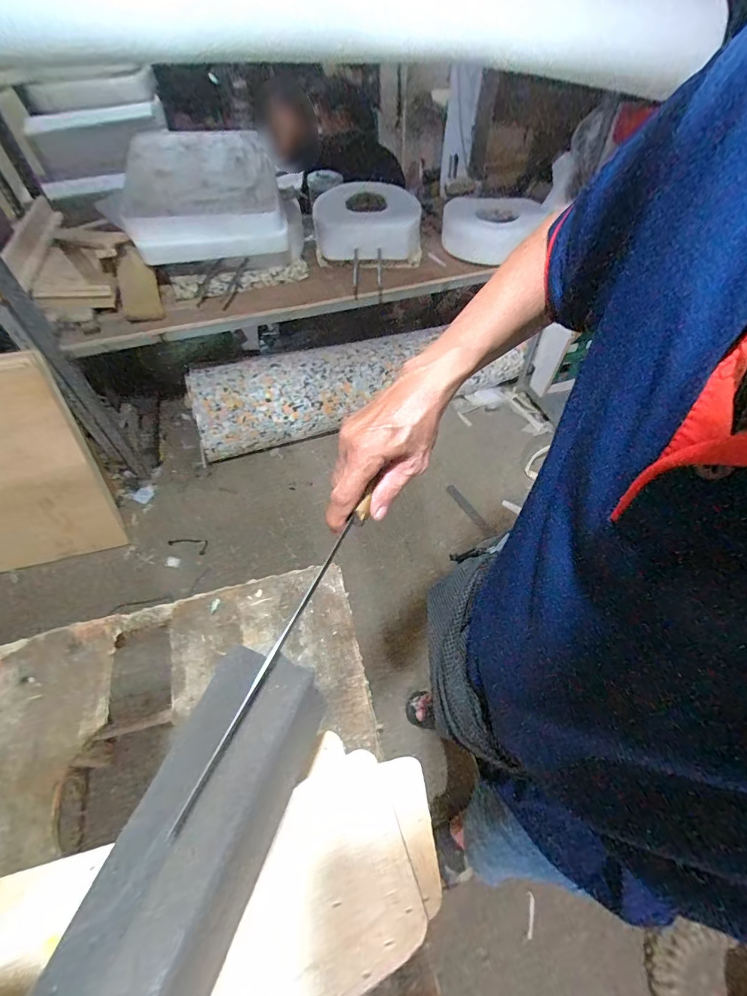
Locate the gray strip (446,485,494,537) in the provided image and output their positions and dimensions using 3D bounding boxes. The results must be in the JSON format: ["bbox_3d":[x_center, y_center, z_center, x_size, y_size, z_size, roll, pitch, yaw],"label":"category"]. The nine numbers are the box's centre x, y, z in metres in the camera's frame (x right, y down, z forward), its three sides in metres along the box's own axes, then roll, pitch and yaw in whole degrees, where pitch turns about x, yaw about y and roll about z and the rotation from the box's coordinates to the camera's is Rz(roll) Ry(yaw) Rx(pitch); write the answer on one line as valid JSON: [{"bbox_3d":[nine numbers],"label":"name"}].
[{"bbox_3d":[0.386,0.048,1.640,0.041,0.009,0.274,-26,57,-15],"label":"gray strip"}]

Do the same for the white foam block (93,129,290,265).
[{"bbox_3d":[-0.531,-0.931,1.261,0.480,0.214,0.429,-12,55,-8],"label":"white foam block"}]

